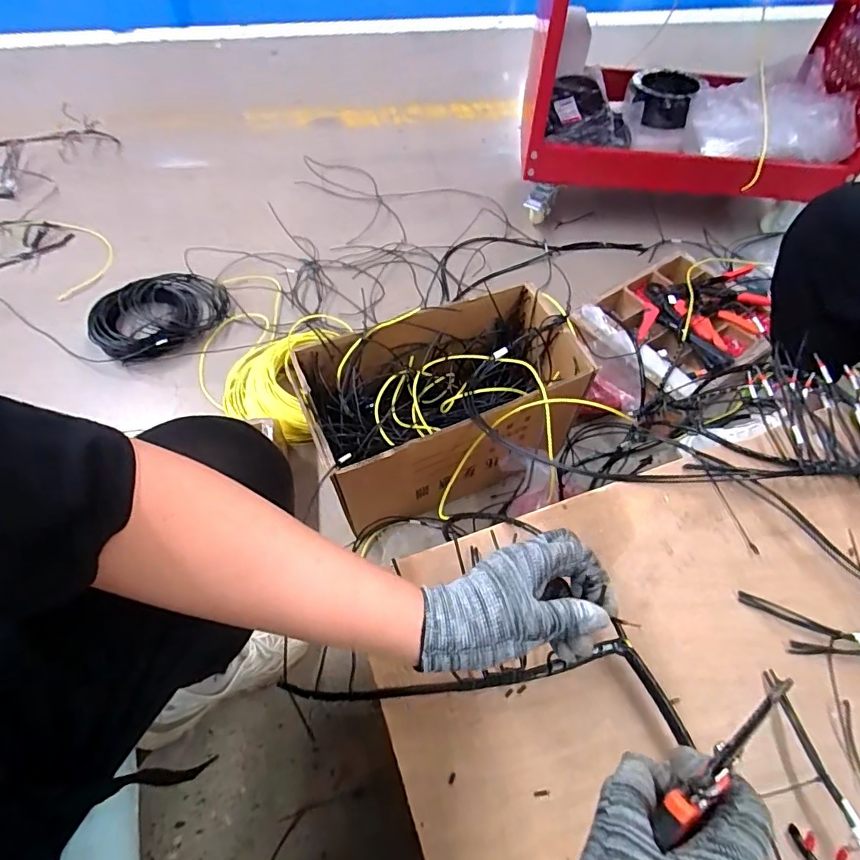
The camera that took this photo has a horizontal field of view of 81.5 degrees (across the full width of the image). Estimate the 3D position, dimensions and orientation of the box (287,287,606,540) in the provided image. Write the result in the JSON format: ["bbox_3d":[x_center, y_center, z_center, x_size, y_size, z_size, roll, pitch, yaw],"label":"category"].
[{"bbox_3d":[0.021,-0.033,0.796,0.391,0.222,0.228,-23,61,-13],"label":"box"}]

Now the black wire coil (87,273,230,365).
[{"bbox_3d":[-0.558,-0.242,1.037,0.263,0.041,0.199,-24,62,-14],"label":"black wire coil"}]

